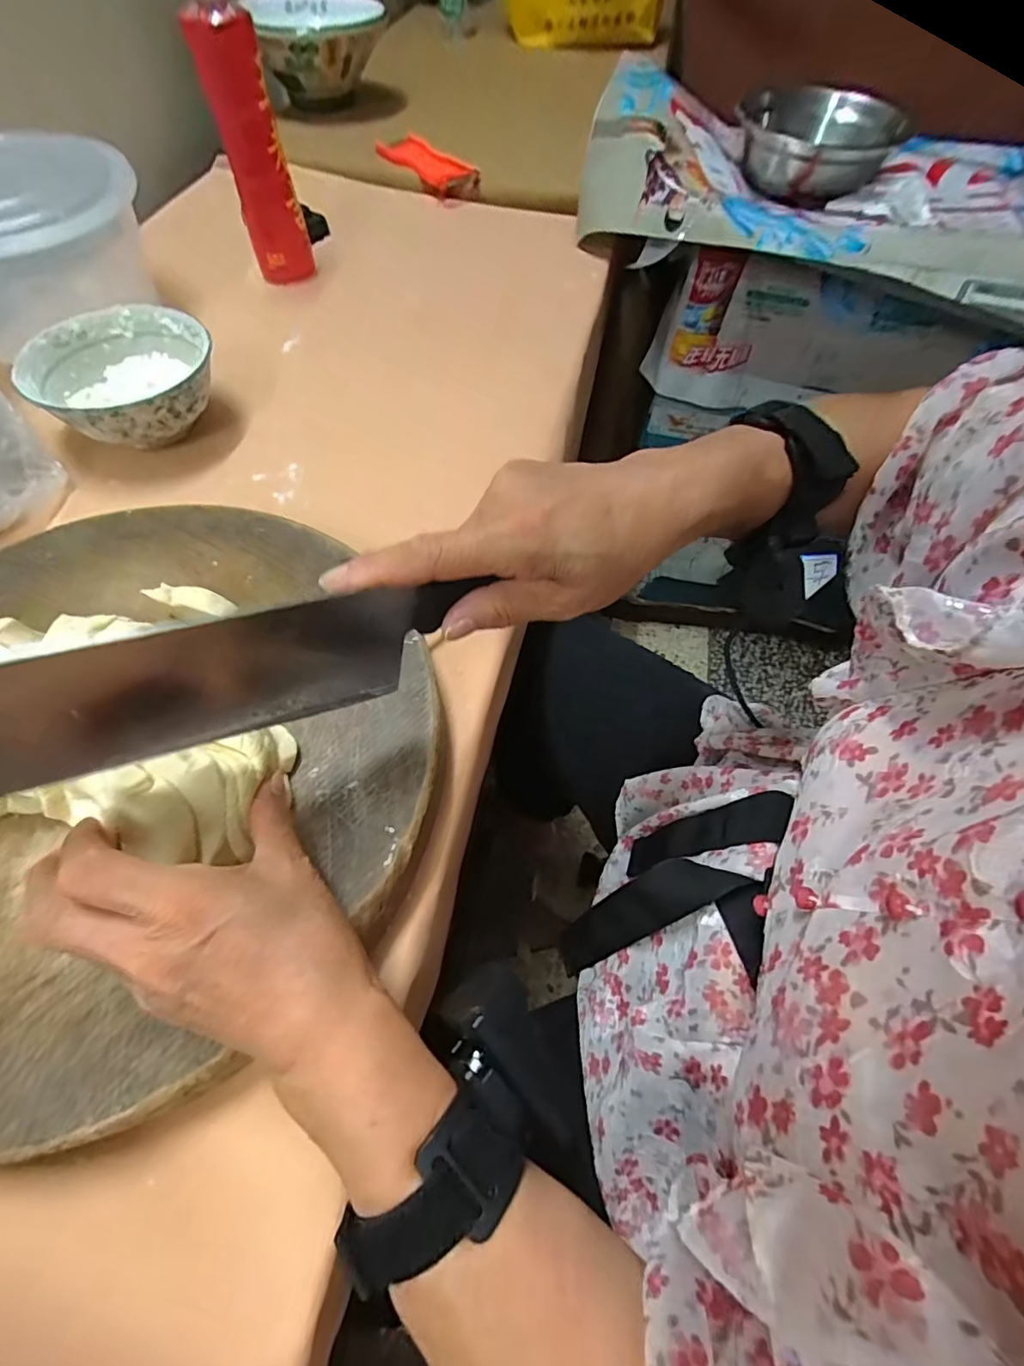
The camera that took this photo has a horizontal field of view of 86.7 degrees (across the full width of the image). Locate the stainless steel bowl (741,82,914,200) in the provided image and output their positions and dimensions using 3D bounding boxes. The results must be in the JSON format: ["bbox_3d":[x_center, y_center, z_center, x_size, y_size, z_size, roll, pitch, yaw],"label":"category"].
[{"bbox_3d":[0.361,-0.643,0.649,0.184,0.078,0.173,20,61,10],"label":"stainless steel bowl"}]

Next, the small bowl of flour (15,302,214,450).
[{"bbox_3d":[-0.326,-0.256,0.472,0.147,0.063,0.137,1,60,-1],"label":"small bowl of flour"}]

